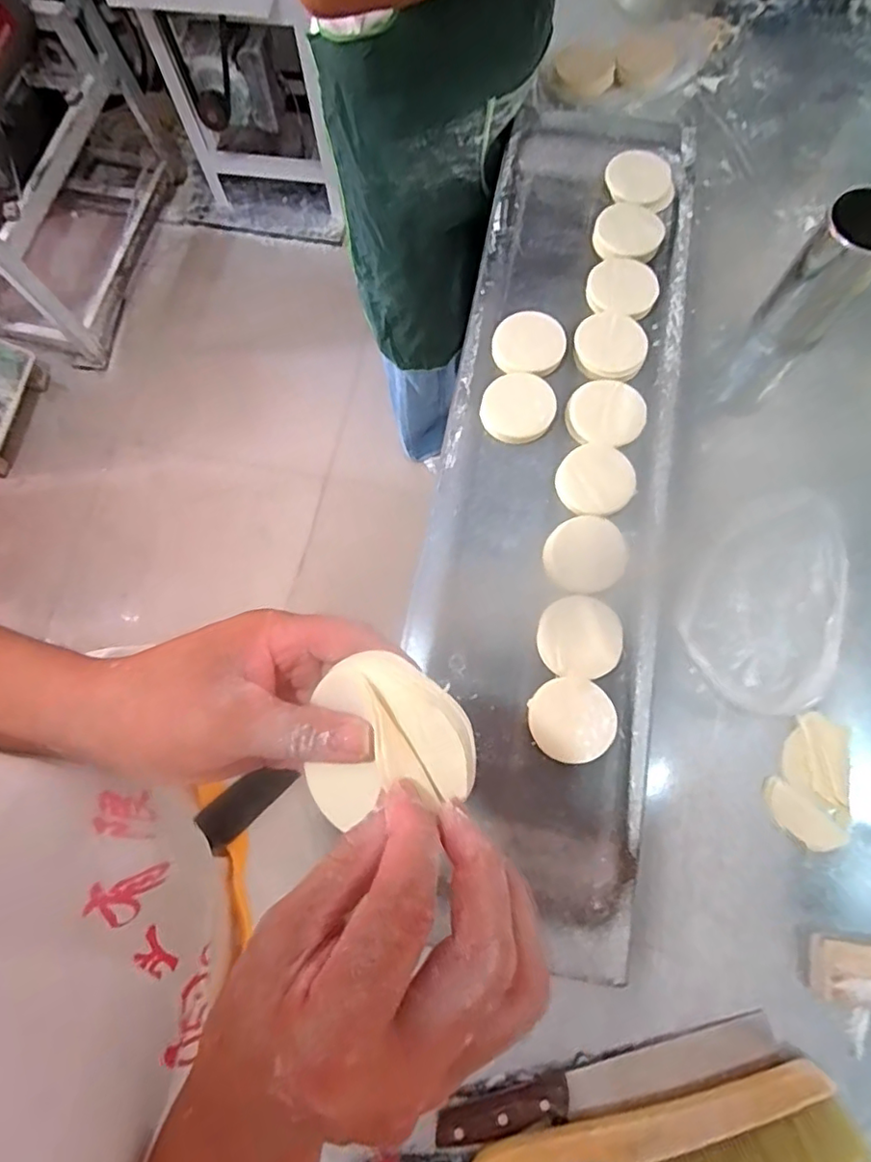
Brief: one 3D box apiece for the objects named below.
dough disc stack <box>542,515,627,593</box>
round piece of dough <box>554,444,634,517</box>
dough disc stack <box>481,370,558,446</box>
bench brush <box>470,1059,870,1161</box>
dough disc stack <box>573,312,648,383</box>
[{"bbox_3d":[0.163,-0.030,0.641,0.084,0.018,0.084,-19,75,-4],"label":"dough disc stack"},{"bbox_3d":[0.184,-0.117,0.676,0.084,0.015,0.084,-1,75,2],"label":"round piece of dough"},{"bbox_3d":[0.098,-0.208,0.702,0.084,0.009,0.083,5,90,12],"label":"dough disc stack"},{"bbox_3d":[0.202,0.522,0.516,0.331,0.040,0.105,-12,75,-1],"label":"bench brush"},{"bbox_3d":[0.214,-0.285,0.718,0.085,0.015,0.084,19,76,7],"label":"dough disc stack"}]

